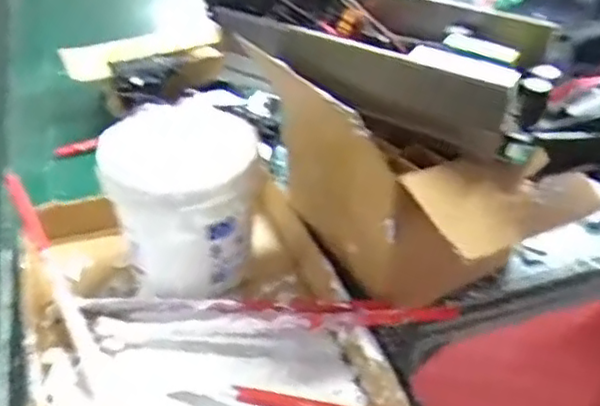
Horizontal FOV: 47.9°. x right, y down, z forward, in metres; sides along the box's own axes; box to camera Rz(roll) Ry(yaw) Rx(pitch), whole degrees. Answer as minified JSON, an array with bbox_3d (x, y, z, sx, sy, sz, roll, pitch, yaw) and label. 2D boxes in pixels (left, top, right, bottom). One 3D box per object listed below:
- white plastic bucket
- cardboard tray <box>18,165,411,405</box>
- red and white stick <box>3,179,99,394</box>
[{"bbox_3d":[-0.091,0.002,0.555,0.113,0.116,0.106,-1,39,0],"label":"white plastic bucket"},{"bbox_3d":[-0.089,0.087,0.530,0.241,0.046,0.329,-14,40,-15],"label":"cardboard tray"},{"bbox_3d":[-0.203,0.058,0.553,0.016,0.020,0.231,-22,53,-21],"label":"red and white stick"}]

